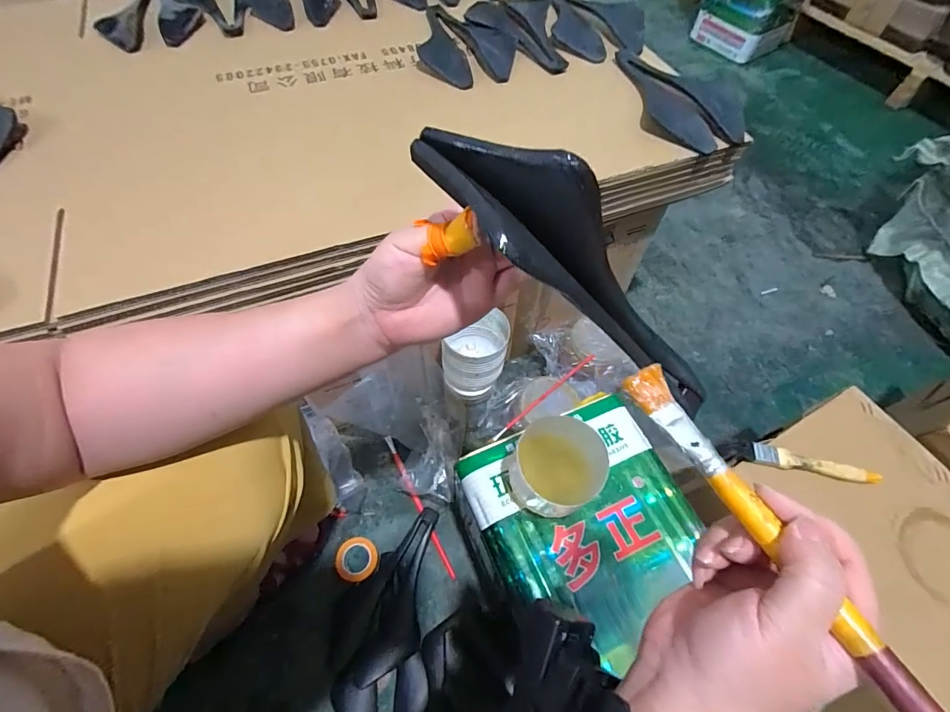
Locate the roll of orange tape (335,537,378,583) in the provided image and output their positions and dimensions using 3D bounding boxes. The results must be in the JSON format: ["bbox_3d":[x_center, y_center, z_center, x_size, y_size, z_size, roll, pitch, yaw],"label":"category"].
[{"bbox_3d":[-0.181,0.312,0.658,0.063,0.021,0.062,-1,59,1],"label":"roll of orange tape"}]

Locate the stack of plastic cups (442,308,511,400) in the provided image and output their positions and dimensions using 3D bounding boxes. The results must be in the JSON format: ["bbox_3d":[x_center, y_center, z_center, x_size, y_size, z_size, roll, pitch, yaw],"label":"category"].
[{"bbox_3d":[-0.001,-0.003,0.639,0.093,0.111,0.093,2,60,-1],"label":"stack of plastic cups"}]

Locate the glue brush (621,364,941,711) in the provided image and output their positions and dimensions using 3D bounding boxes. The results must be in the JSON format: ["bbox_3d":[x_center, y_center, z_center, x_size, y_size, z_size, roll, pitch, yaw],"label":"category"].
[{"bbox_3d":[0.154,0.109,0.183,0.021,0.012,0.272,-21,53,-11],"label":"glue brush"}]

